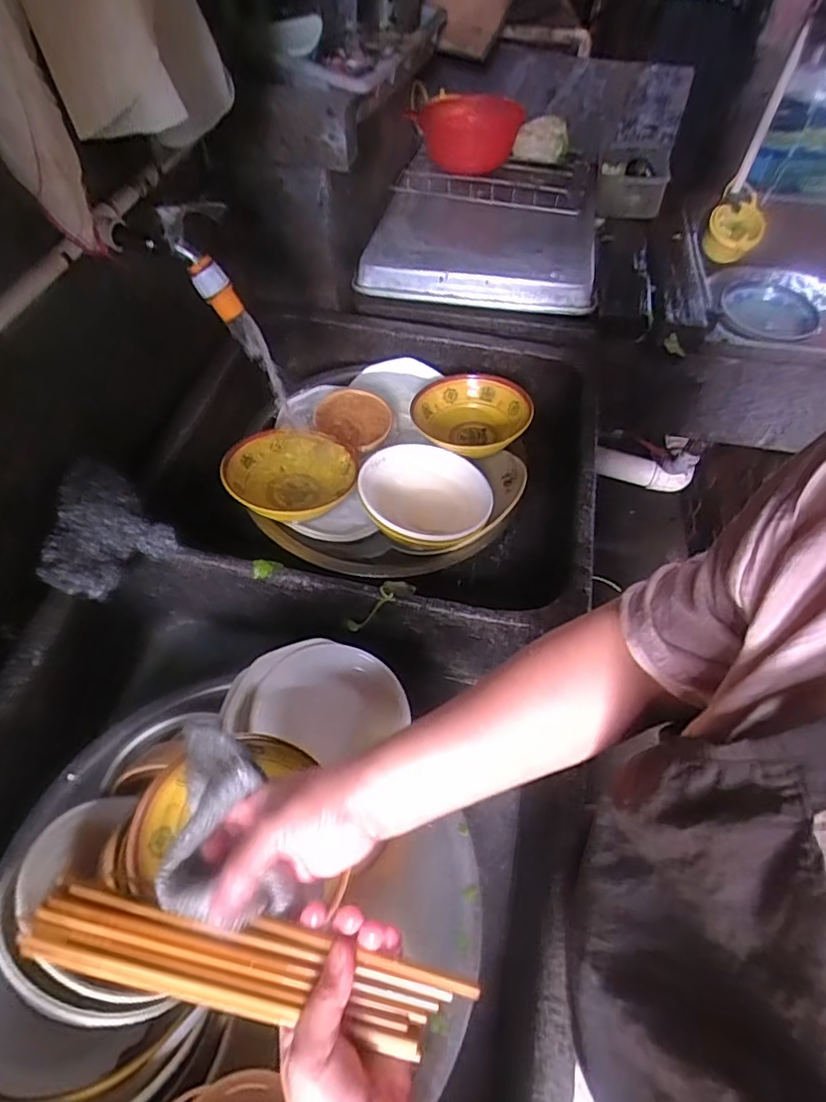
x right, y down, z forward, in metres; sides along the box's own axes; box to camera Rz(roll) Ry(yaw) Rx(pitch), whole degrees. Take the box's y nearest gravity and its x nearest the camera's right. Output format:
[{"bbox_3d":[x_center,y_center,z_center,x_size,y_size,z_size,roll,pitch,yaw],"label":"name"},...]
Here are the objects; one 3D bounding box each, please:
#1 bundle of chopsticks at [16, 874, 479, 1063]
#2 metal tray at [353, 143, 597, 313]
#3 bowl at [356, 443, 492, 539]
[{"bbox_3d":[-0.099,0.237,0.328,0.253,0.016,0.044,9,55,5],"label":"bundle of chopsticks"},{"bbox_3d":[0.139,-0.596,1.025,0.371,0.055,0.424,11,55,6],"label":"metal tray"},{"bbox_3d":[0.019,-0.066,0.756,0.174,0.071,0.166,1,55,-1],"label":"bowl"}]

